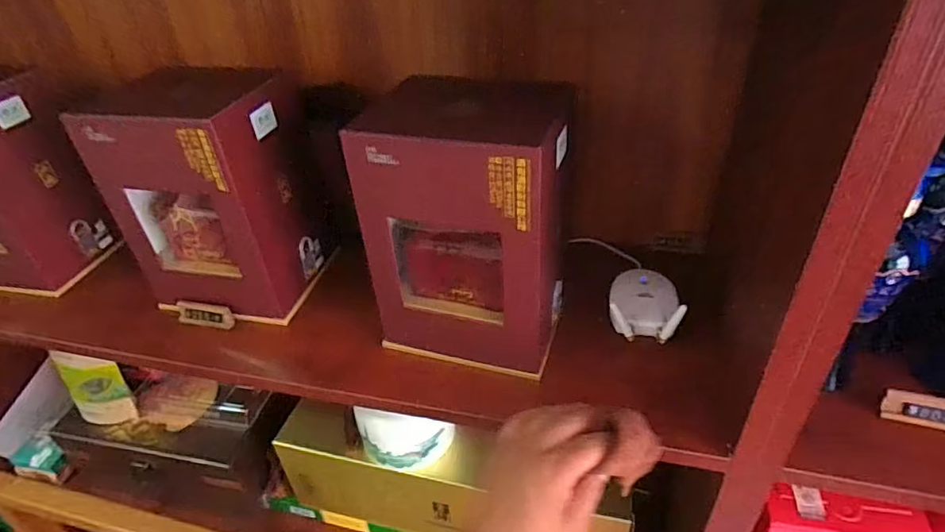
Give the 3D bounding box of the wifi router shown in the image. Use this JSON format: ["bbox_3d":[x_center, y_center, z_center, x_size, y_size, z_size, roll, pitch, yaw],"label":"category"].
[{"bbox_3d":[0.179,0.029,0.554,0.073,0.037,0.110,6,37,12],"label":"wifi router"}]

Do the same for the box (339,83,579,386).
[{"bbox_3d":[0.002,-0.036,0.498,0.167,0.231,0.128,8,38,15],"label":"box"}]

